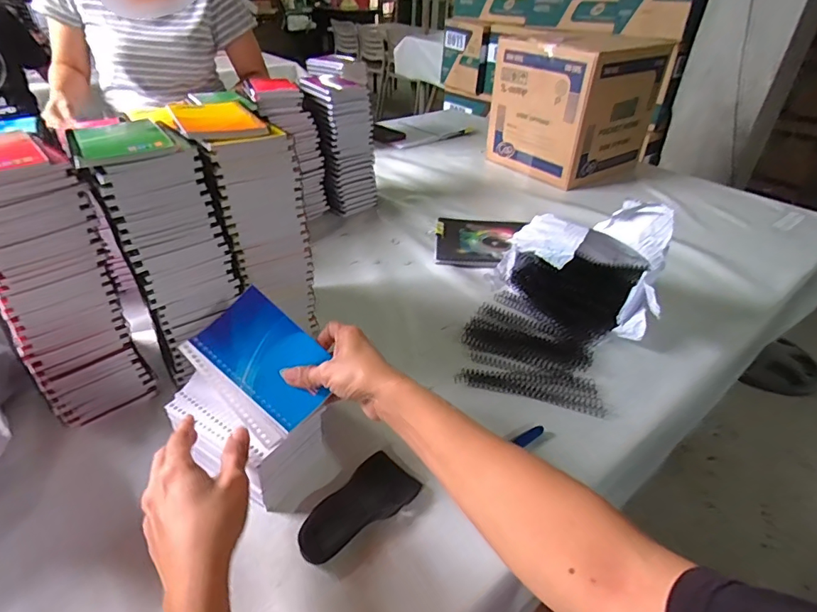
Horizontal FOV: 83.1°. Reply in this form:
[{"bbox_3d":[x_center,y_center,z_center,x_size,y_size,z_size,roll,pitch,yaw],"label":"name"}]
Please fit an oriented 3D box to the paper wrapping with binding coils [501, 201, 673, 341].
[{"bbox_3d":[0.252,-0.064,0.648,0.139,0.163,0.216,-25,44,-32],"label":"paper wrapping with binding coils"}]

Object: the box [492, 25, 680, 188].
[{"bbox_3d":[0.398,-0.479,1.131,0.266,0.283,0.283,-23,43,-30],"label":"box"}]

